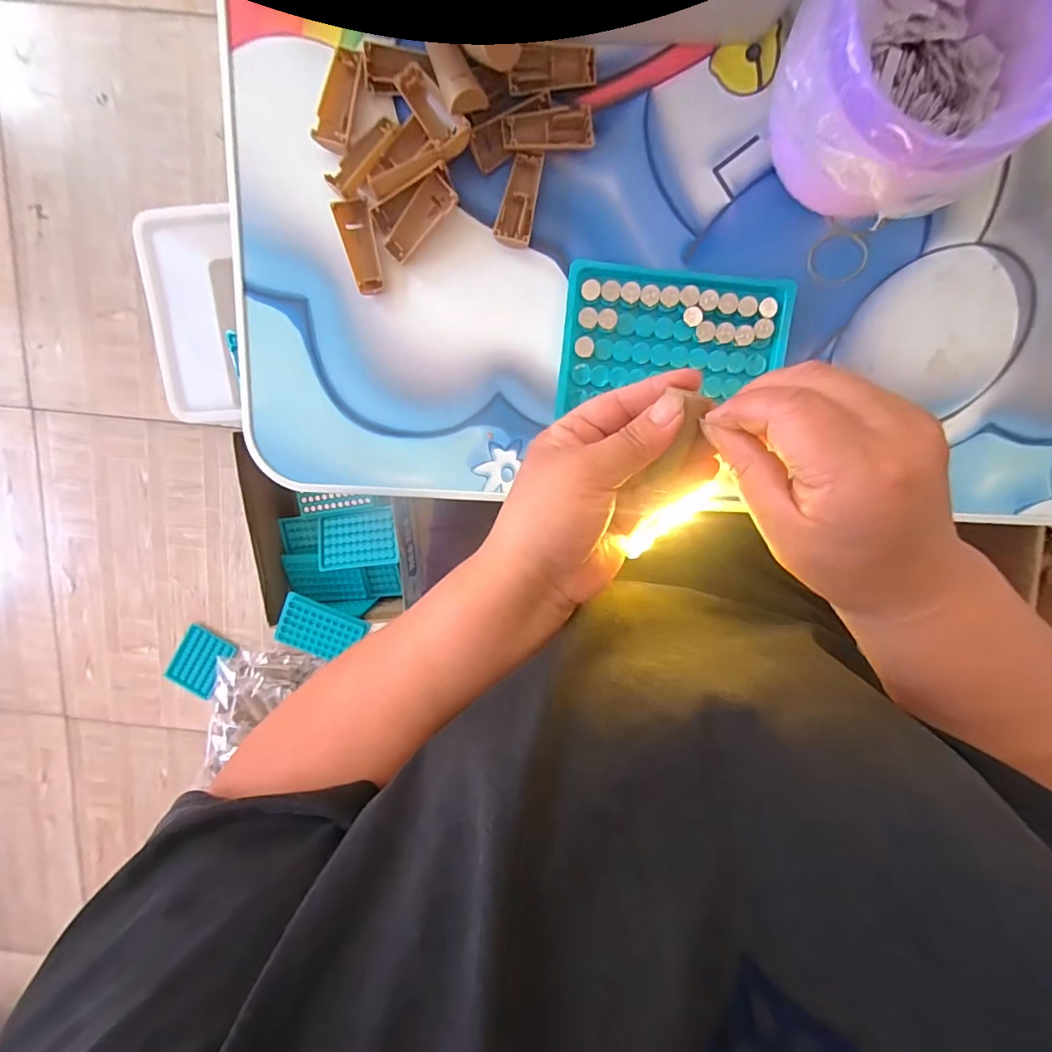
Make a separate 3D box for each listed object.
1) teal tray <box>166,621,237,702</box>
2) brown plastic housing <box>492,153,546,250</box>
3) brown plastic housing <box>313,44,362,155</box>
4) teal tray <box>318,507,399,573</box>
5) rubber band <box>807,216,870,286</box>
[{"bbox_3d":[-0.621,0.262,0.906,0.090,0.017,0.128,31,100,-4],"label":"teal tray"},{"bbox_3d":[-0.004,-0.187,0.276,0.020,0.008,0.048,14,101,-1],"label":"brown plastic housing"},{"bbox_3d":[-0.105,-0.239,0.269,0.018,0.006,0.050,20,101,-2],"label":"brown plastic housing"},{"bbox_3d":[-0.279,0.022,0.795,0.122,0.007,0.097,-5,78,-22],"label":"teal tray"},{"bbox_3d":[0.183,-0.157,0.279,0.034,0.004,0.031,0,101,2],"label":"rubber band"}]

